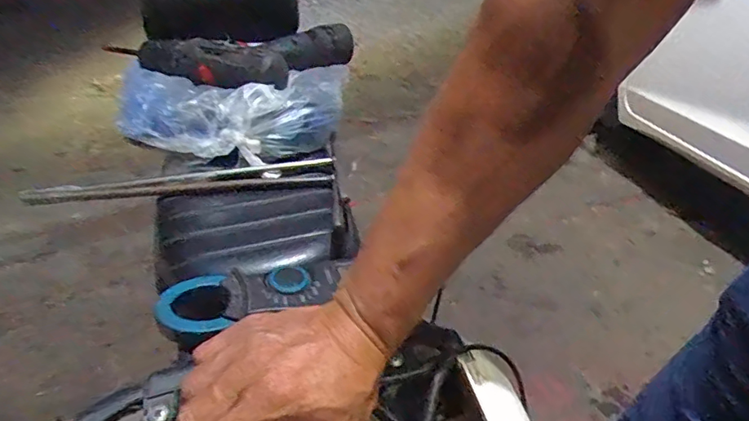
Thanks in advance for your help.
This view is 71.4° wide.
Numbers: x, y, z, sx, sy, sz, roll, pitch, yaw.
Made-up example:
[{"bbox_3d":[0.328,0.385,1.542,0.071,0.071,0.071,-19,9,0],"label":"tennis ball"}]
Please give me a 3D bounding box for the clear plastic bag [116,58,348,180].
[{"bbox_3d":[-0.136,-0.104,0.535,0.224,0.065,0.142,-7,35,-10],"label":"clear plastic bag"}]

